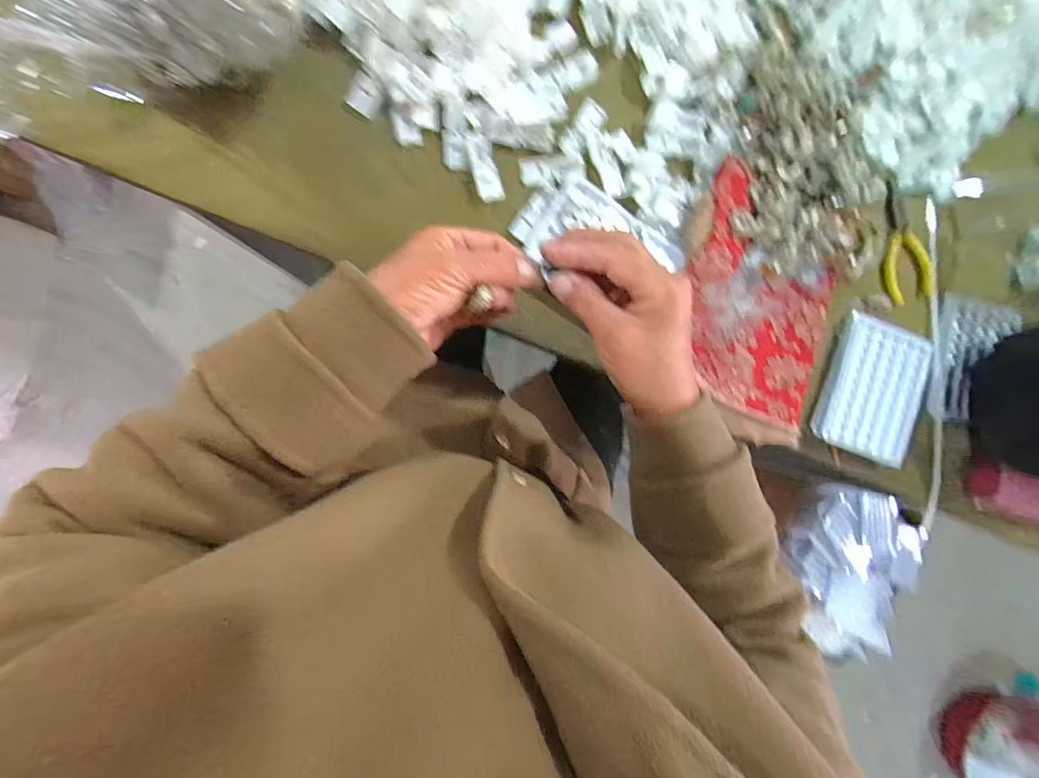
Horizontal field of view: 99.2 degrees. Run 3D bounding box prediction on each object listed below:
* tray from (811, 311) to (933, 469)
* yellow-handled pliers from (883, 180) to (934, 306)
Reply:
[{"bbox_3d":[0.359,0.001,0.443,0.099,0.013,0.136,23,88,-9],"label":"tray"},{"bbox_3d":[0.393,-0.150,0.456,0.055,0.018,0.122,-22,95,-8],"label":"yellow-handled pliers"}]

